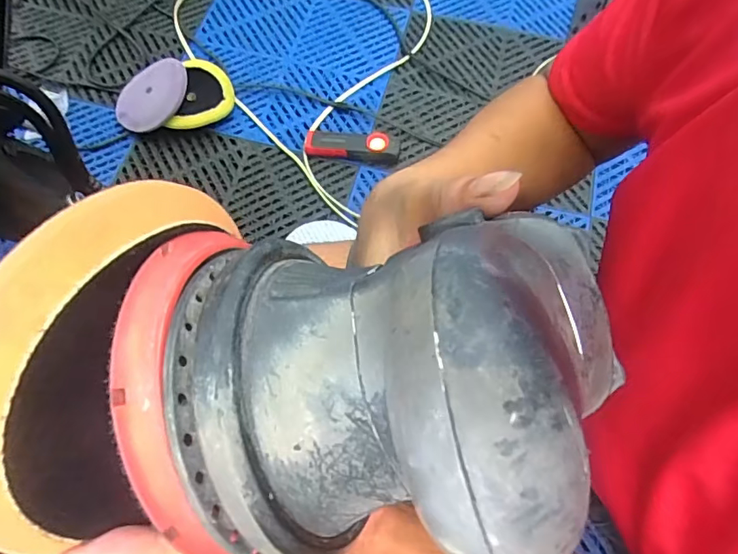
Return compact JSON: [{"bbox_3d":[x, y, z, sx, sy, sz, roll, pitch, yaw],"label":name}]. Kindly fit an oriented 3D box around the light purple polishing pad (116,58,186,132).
[{"bbox_3d":[-0.367,-0.312,0.853,0.101,0.017,0.143,31,86,13],"label":"light purple polishing pad"}]

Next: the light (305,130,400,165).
[{"bbox_3d":[-0.029,-0.228,0.861,0.163,0.040,0.047,6,66,1],"label":"light"}]

